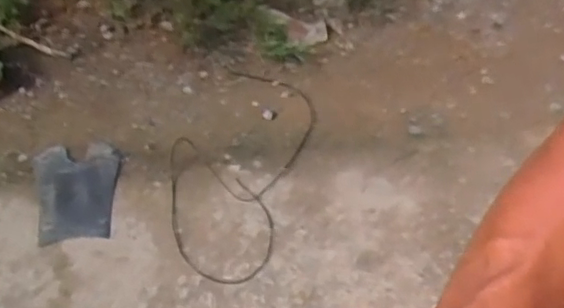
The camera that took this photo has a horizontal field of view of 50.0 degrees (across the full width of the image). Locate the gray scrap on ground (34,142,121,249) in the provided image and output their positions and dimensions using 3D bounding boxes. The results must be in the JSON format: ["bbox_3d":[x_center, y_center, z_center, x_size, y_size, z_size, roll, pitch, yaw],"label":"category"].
[{"bbox_3d":[-0.522,0.090,1.546,0.200,0.021,0.279,-8,55,-10],"label":"gray scrap on ground"}]

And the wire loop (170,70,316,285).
[{"bbox_3d":[-0.129,0.020,1.610,0.340,0.044,0.649,16,55,7],"label":"wire loop"}]

